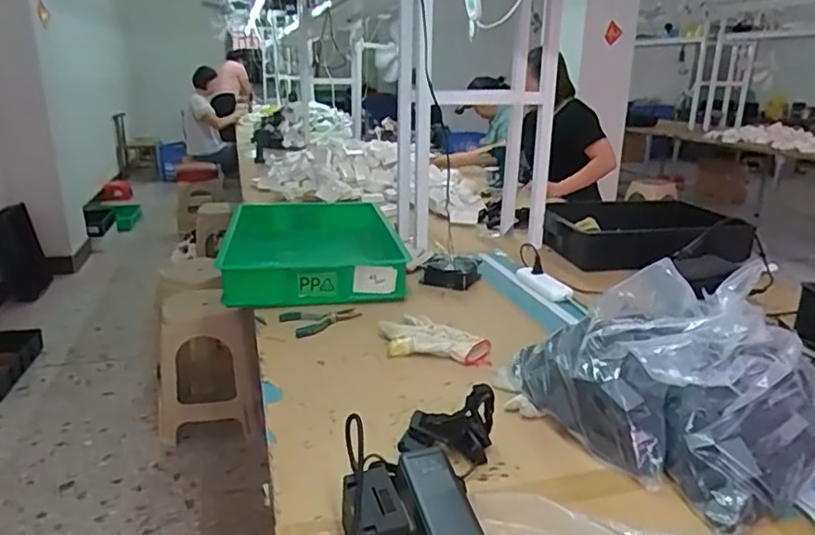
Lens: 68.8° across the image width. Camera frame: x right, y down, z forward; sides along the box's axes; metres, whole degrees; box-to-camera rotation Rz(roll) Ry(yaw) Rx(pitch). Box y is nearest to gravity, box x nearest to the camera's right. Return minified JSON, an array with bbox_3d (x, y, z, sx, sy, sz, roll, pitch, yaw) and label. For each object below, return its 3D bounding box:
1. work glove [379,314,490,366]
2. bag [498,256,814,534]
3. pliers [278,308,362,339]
[{"bbox_3d":[0.046,0.124,1.054,0.190,0.033,0.126,2,19,7],"label":"work glove"},{"bbox_3d":[0.350,0.140,0.798,0.292,0.162,0.370,-8,20,-22],"label":"bag"},{"bbox_3d":[-0.163,0.096,1.148,0.146,0.013,0.093,-12,22,-31],"label":"pliers"}]

